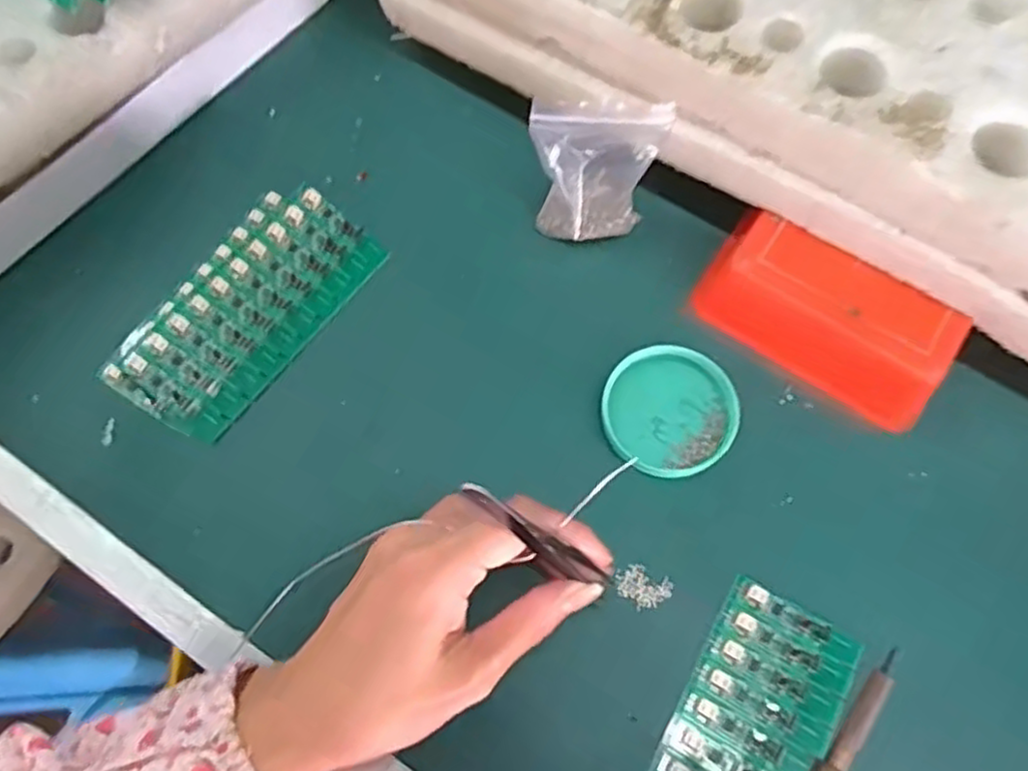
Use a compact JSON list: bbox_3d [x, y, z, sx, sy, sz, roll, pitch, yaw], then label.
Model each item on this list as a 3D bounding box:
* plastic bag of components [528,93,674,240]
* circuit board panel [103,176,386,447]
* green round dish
[{"bbox_3d":[0.041,-0.110,0.371,0.064,0.083,0.032,10,68,3],"label":"plastic bag of components"},{"bbox_3d":[-0.143,-0.043,0.383,0.072,0.017,0.144,34,72,12],"label":"circuit board panel"},{"bbox_3d":[0.079,0.013,0.364,0.064,0.012,0.064,0,68,-1],"label":"green round dish"}]

